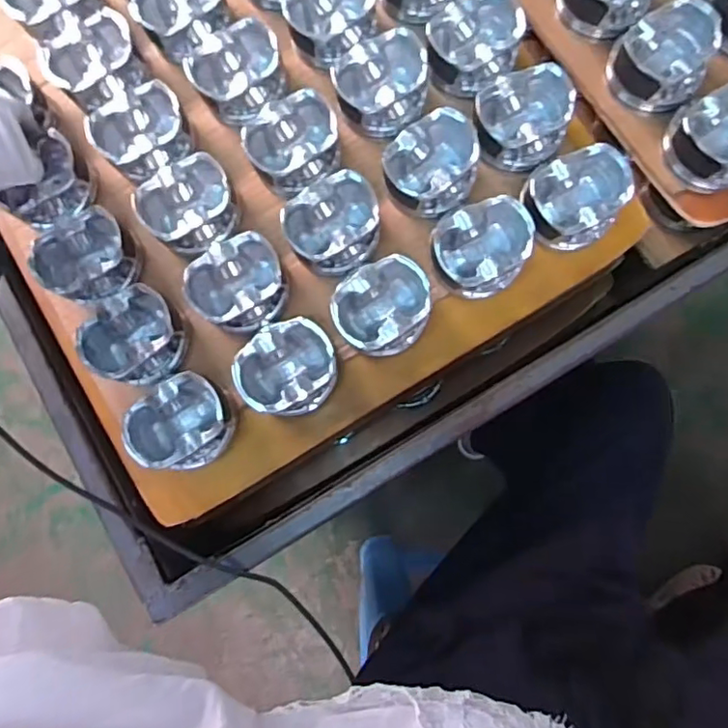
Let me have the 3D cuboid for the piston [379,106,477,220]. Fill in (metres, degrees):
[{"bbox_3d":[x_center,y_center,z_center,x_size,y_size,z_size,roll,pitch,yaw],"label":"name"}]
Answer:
[{"bbox_3d":[0.059,-0.173,0.505,0.075,0.044,0.083,32,83,7],"label":"piston"}]

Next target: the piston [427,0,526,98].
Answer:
[{"bbox_3d":[0.098,-0.291,0.523,0.083,0.046,0.090,0,81,2],"label":"piston"}]

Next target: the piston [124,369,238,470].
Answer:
[{"bbox_3d":[-0.153,0.053,0.486,0.082,0.044,0.069,-37,81,-4],"label":"piston"}]

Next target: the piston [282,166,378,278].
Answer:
[{"bbox_3d":[-0.025,-0.120,0.499,0.079,0.049,0.072,0,81,2],"label":"piston"}]

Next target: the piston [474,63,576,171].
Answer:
[{"bbox_3d":[0.138,-0.217,0.509,0.083,0.046,0.081,0,81,2],"label":"piston"}]

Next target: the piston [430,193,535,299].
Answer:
[{"bbox_3d":[0.101,-0.096,0.499,0.083,0.056,0.068,-18,80,-1],"label":"piston"}]

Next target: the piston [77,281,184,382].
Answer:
[{"bbox_3d":[-0.200,-0.024,0.500,0.082,0.042,0.080,11,81,4],"label":"piston"}]

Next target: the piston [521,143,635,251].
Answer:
[{"bbox_3d":[0.179,-0.142,0.494,0.081,0.050,0.080,0,81,2],"label":"piston"}]

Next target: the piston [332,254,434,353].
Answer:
[{"bbox_3d":[0.016,-0.048,0.491,0.075,0.045,0.080,0,81,2],"label":"piston"}]

